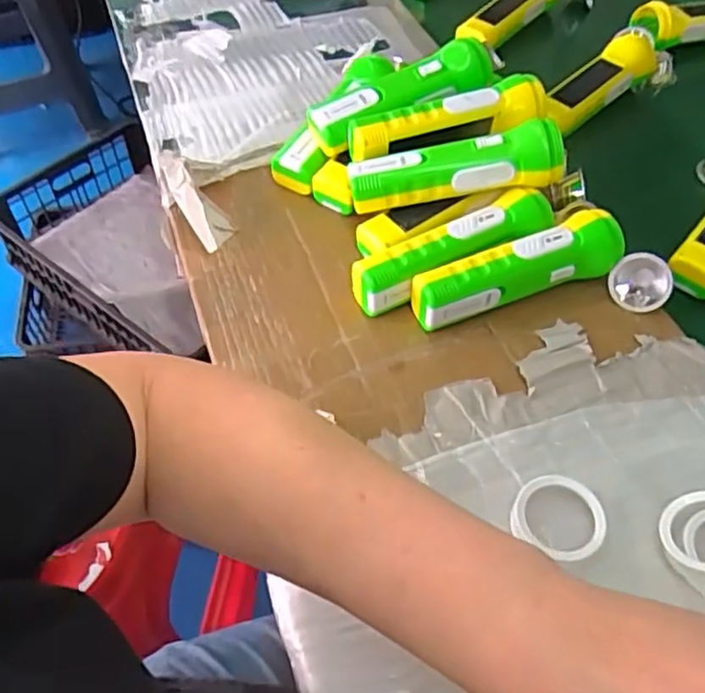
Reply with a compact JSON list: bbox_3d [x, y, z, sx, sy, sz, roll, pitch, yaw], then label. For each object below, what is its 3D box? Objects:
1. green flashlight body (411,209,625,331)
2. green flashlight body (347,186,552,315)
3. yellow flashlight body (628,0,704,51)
[{"bbox_3d":[0.121,-0.057,0.512,0.161,0.052,0.047,-14,54,-8],"label":"green flashlight body"},{"bbox_3d":[0.077,-0.071,0.522,0.163,0.052,0.040,-21,55,-13],"label":"green flashlight body"},{"bbox_3d":[0.349,-0.330,0.683,0.140,0.040,0.034,-8,53,-8],"label":"yellow flashlight body"}]

